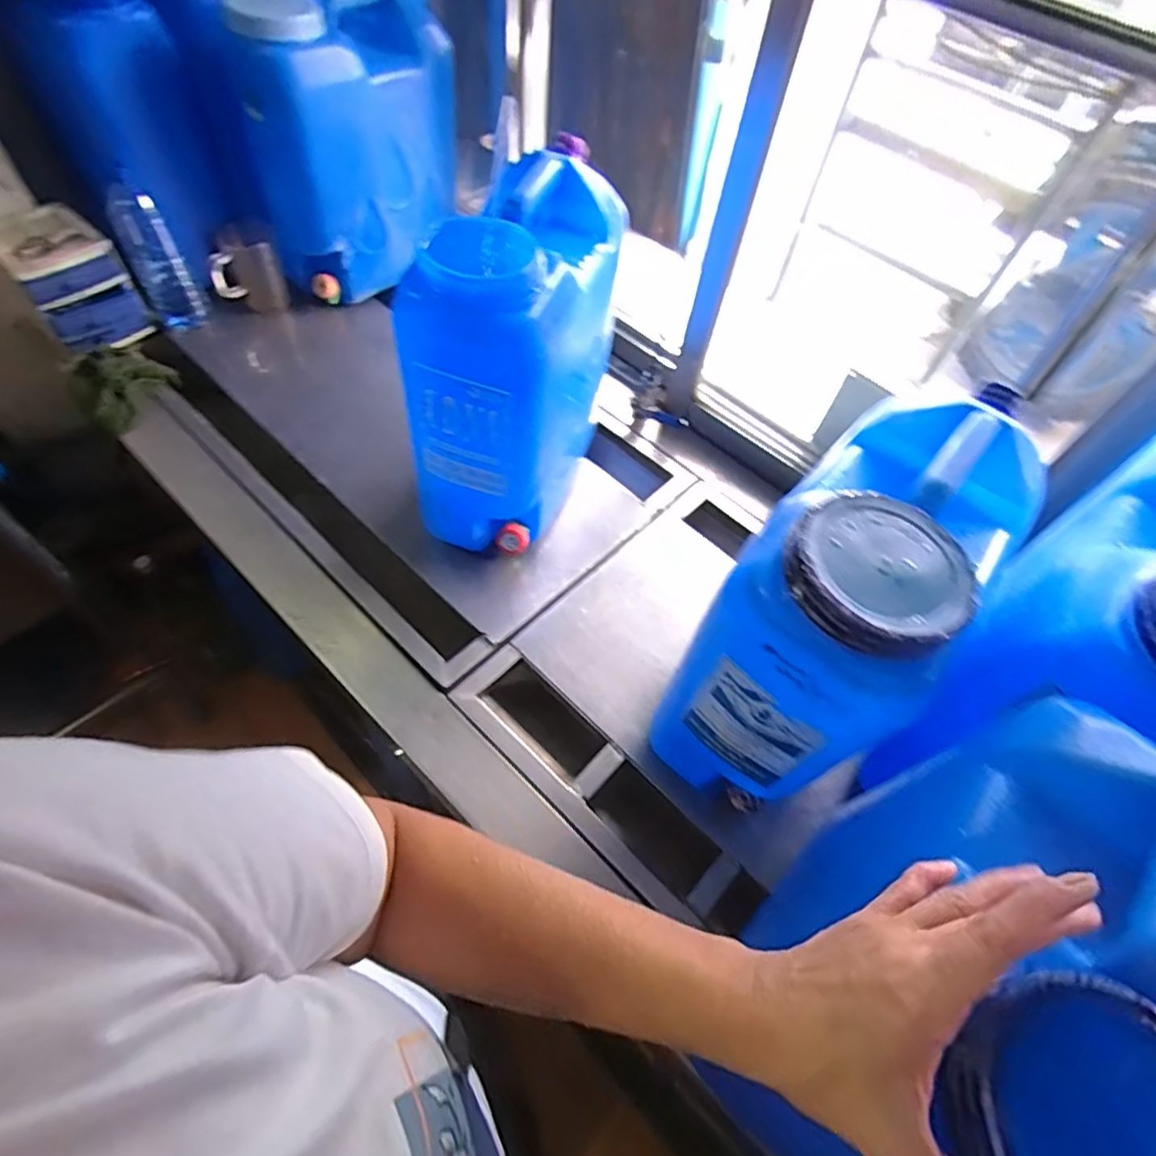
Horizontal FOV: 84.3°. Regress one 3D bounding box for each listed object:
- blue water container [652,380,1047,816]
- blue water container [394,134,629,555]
[{"bbox_3d":[0.247,0.047,0.619,0.169,0.388,0.300,39,62,19],"label":"blue water container"},{"bbox_3d":[-0.064,-0.258,0.798,0.175,0.399,0.309,17,57,6],"label":"blue water container"}]

